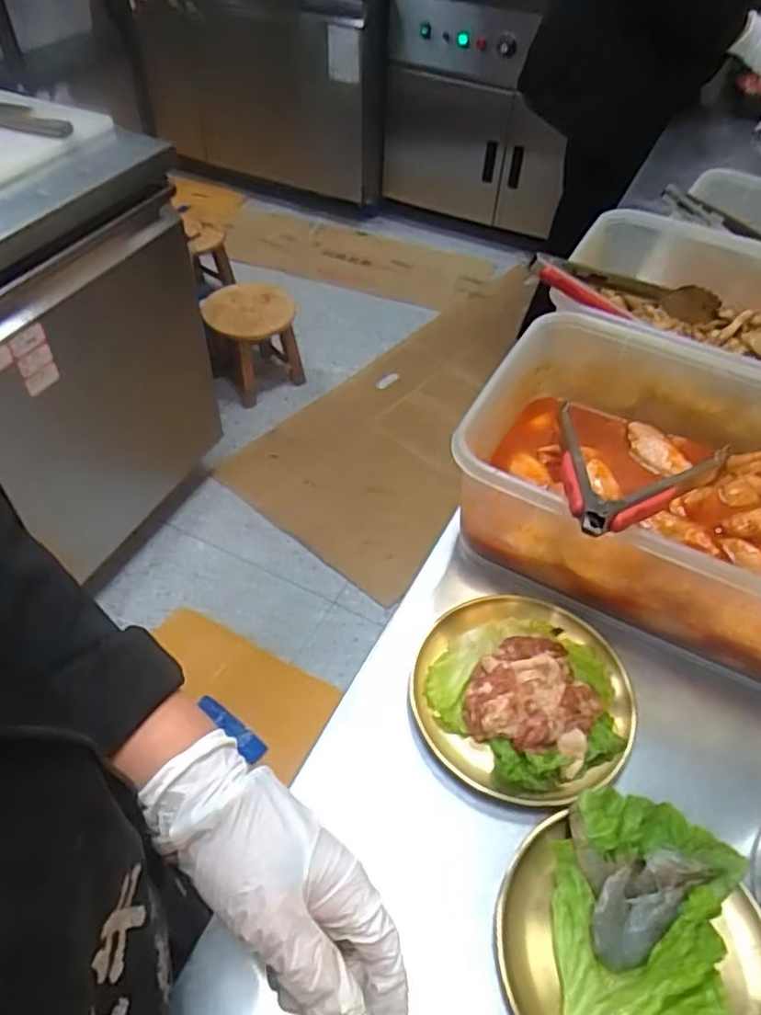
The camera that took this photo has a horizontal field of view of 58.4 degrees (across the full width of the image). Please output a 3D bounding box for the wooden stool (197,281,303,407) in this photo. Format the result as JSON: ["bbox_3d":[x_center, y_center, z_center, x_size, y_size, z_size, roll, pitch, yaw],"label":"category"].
[{"bbox_3d":[-0.347,-0.460,1.879,0.222,0.259,0.221,-22,54,-22],"label":"wooden stool"}]

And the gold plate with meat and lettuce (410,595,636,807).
[{"bbox_3d":[0.109,0.135,0.513,0.156,0.034,0.155,2,49,-2],"label":"gold plate with meat and lettuce"}]

